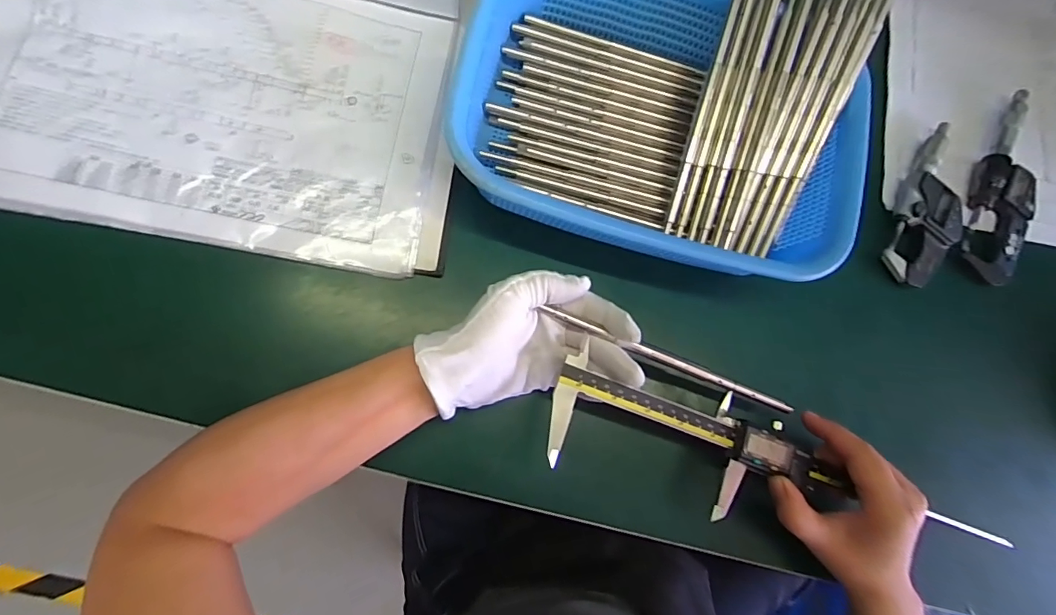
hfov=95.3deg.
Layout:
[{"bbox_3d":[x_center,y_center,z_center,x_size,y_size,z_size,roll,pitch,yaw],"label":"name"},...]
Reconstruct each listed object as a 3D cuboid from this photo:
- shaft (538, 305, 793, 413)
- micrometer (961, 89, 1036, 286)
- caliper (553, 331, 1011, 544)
[{"bbox_3d":[0.102,0.038,0.331,0.187,0.008,0.007,22,85,-11],"label":"shaft"},{"bbox_3d":[0.430,-0.107,0.429,0.054,0.019,0.177,27,78,-5],"label":"micrometer"},{"bbox_3d":[0.180,0.118,0.337,0.351,0.016,0.071,19,85,-10],"label":"caliper"}]

